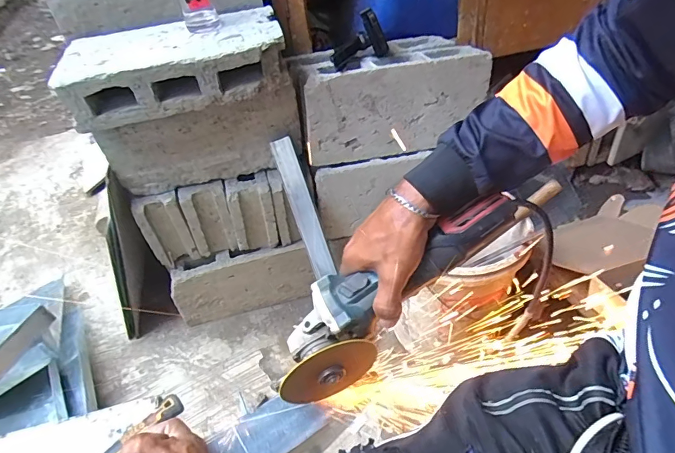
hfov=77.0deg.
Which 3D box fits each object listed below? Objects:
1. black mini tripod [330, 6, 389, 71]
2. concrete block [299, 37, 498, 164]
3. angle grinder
[{"bbox_3d":[0.047,-0.369,0.852,0.096,0.090,0.126,5,40,14],"label":"black mini tripod"},{"bbox_3d":[0.112,-0.298,0.965,0.387,0.184,0.179,-13,39,-8],"label":"concrete block"},{"bbox_3d":[0.057,0.068,0.429,0.280,0.074,0.079,-37,42,3],"label":"angle grinder"}]

